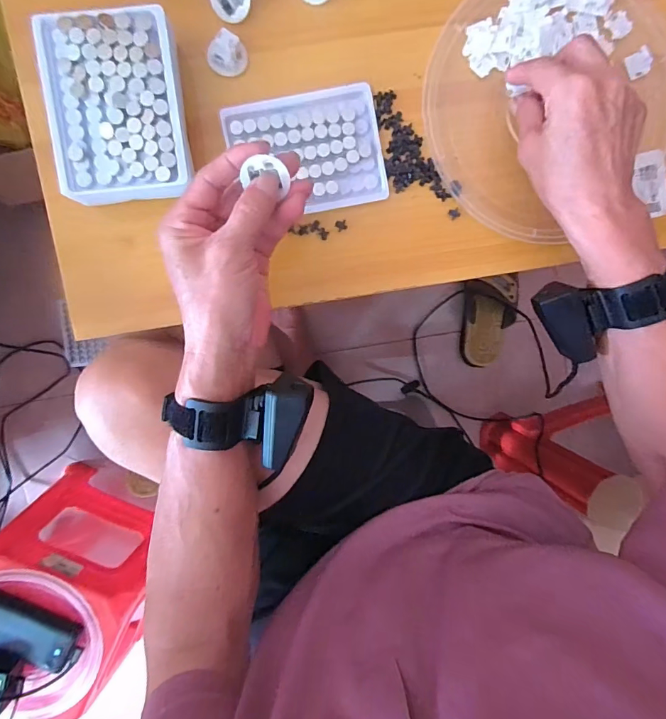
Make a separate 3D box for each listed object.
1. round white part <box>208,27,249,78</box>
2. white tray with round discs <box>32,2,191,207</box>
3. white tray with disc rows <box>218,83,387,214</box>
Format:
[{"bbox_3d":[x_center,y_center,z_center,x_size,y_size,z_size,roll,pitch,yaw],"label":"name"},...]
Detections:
[{"bbox_3d":[-0.088,-0.254,0.343,0.032,0.021,0.027,-15,97,-1],"label":"round white part"},{"bbox_3d":[-0.167,-0.194,0.326,0.101,0.034,0.129,-4,97,-3],"label":"white tray with round discs"},{"bbox_3d":[-0.021,-0.177,0.353,0.125,0.012,0.096,-13,97,-2],"label":"white tray with disc rows"}]

